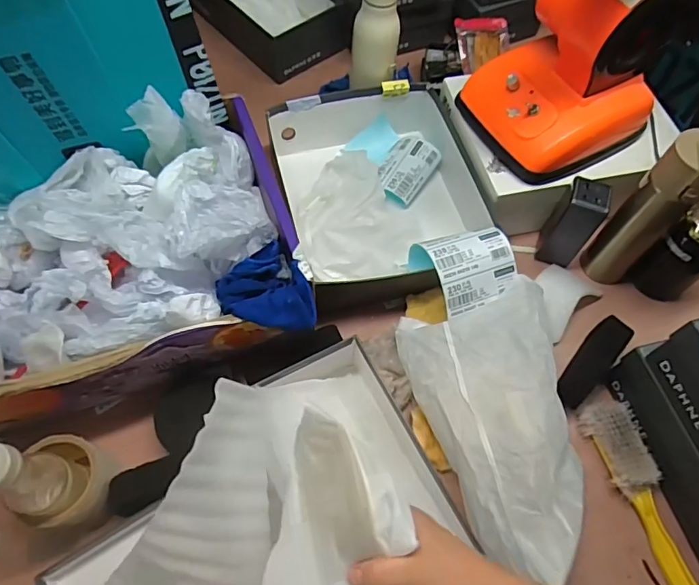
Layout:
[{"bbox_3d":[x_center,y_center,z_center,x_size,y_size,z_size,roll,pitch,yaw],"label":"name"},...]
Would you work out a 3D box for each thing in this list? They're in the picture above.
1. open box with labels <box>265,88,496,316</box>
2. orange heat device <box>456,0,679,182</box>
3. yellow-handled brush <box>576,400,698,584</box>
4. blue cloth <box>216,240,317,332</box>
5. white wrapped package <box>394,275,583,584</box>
[{"bbox_3d":[0.038,-0.154,0.745,0.271,0.097,0.352,-14,64,-9],"label":"open box with labels"},{"bbox_3d":[0.271,-0.283,0.616,0.195,0.196,0.178,-29,67,-15],"label":"orange heat device"},{"bbox_3d":[0.337,0.234,0.573,0.051,0.031,0.231,-15,64,-9],"label":"yellow-handled brush"},{"bbox_3d":[-0.088,0.005,0.550,0.087,0.037,0.098,-31,68,-16],"label":"blue cloth"},{"bbox_3d":[0.181,0.152,0.575,0.181,0.081,0.318,-12,64,-8],"label":"white wrapped package"}]

